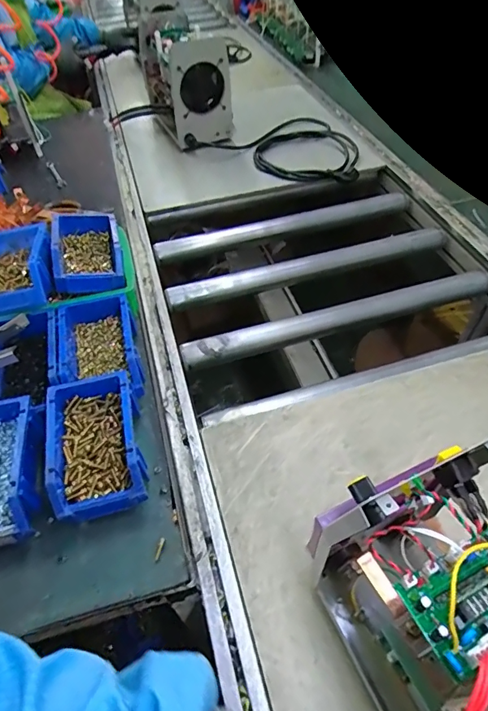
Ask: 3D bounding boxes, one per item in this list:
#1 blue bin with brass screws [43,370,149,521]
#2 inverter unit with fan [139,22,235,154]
[{"bbox_3d":[-0.180,0.111,0.535,0.109,0.077,0.169,-16,52,-11],"label":"blue bin with brass screws"},{"bbox_3d":[-0.151,-0.709,1.129,0.155,0.232,0.306,-20,52,-14],"label":"inverter unit with fan"}]

